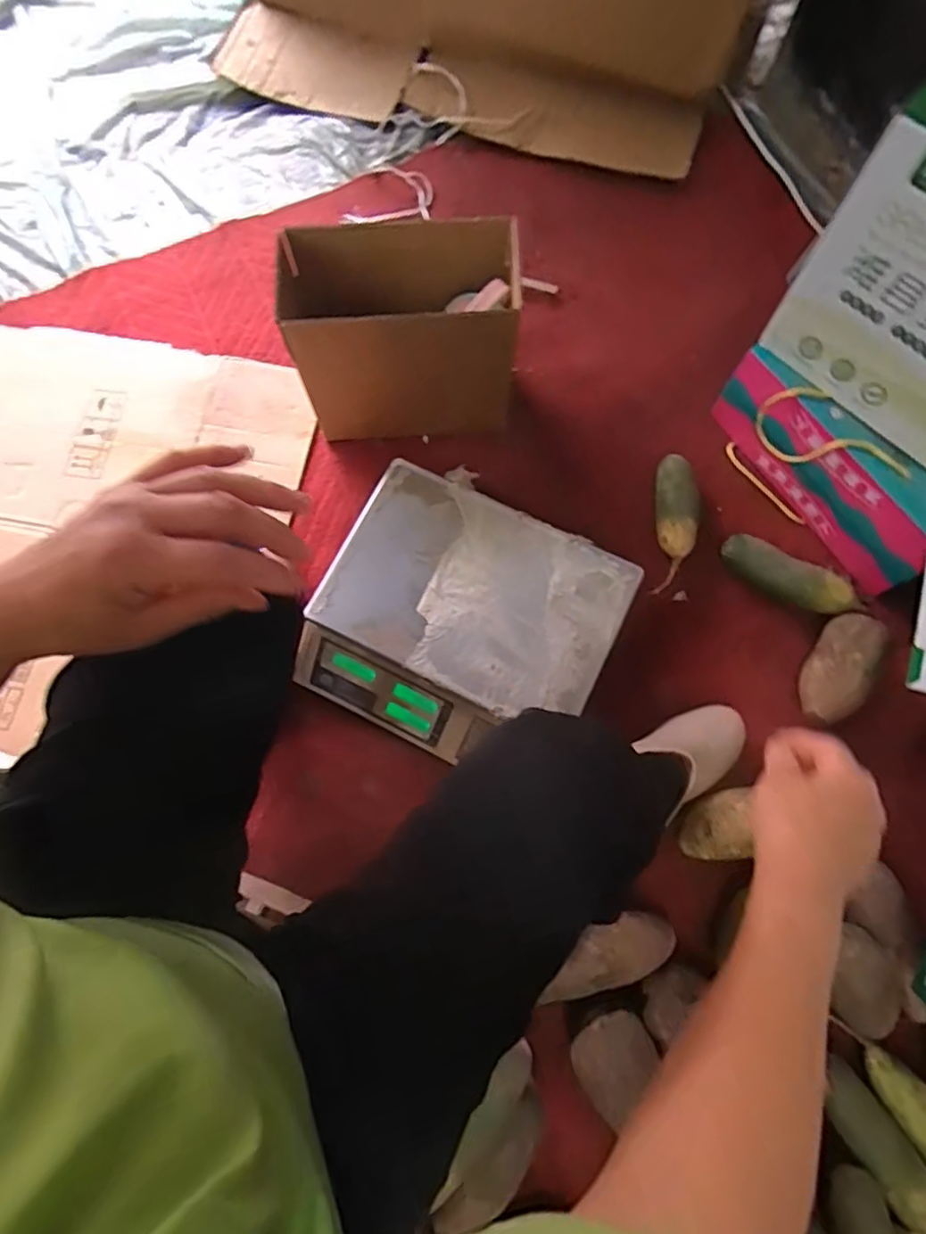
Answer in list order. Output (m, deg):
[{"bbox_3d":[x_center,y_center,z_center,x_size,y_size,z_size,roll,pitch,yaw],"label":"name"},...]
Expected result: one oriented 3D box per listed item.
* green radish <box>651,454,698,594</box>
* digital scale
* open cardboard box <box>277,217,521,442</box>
[{"bbox_3d":[0.275,-0.121,0.796,0.052,0.051,0.196,5,74,3],"label":"green radish"},{"bbox_3d":[0.003,0.007,0.739,0.331,0.106,0.281,26,76,9],"label":"digital scale"},{"bbox_3d":[-0.075,-0.349,0.784,0.269,0.239,0.132,-2,74,1],"label":"open cardboard box"}]

